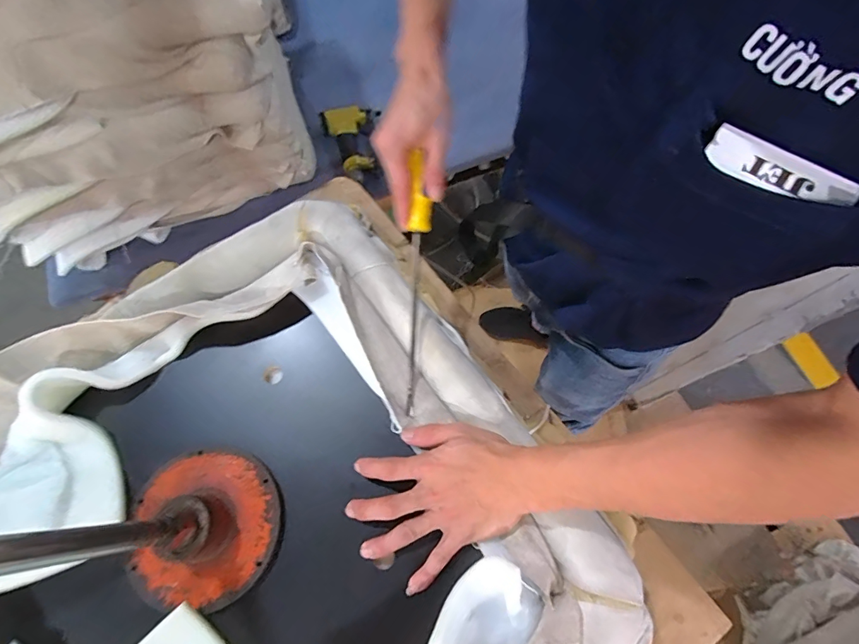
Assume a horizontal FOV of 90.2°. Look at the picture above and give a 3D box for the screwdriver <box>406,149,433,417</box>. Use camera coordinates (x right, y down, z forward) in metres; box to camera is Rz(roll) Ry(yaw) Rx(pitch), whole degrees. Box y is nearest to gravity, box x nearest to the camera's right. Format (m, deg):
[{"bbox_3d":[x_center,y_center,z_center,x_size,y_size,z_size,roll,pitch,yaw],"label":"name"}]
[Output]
[{"bbox_3d":[-0.013,-0.037,0.455,0.021,0.035,0.262,3,92,4],"label":"screwdriver"}]

